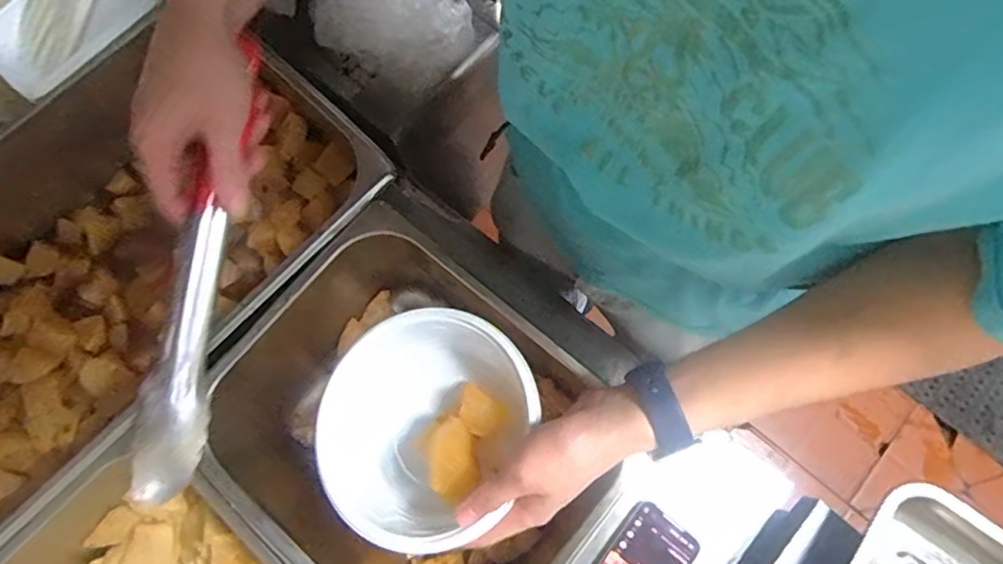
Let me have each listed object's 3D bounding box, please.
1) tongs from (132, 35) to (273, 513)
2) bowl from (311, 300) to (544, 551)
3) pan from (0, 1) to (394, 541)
[{"bbox_3d":[-0.200,-0.008,0.389,0.042,0.031,0.295,8,85,3],"label":"tongs"},{"bbox_3d":[-0.063,0.106,0.446,0.149,0.076,0.170,21,76,7],"label":"bowl"},{"bbox_3d":[-0.395,0.003,0.574,0.316,0.132,0.532,43,79,12],"label":"pan"}]

